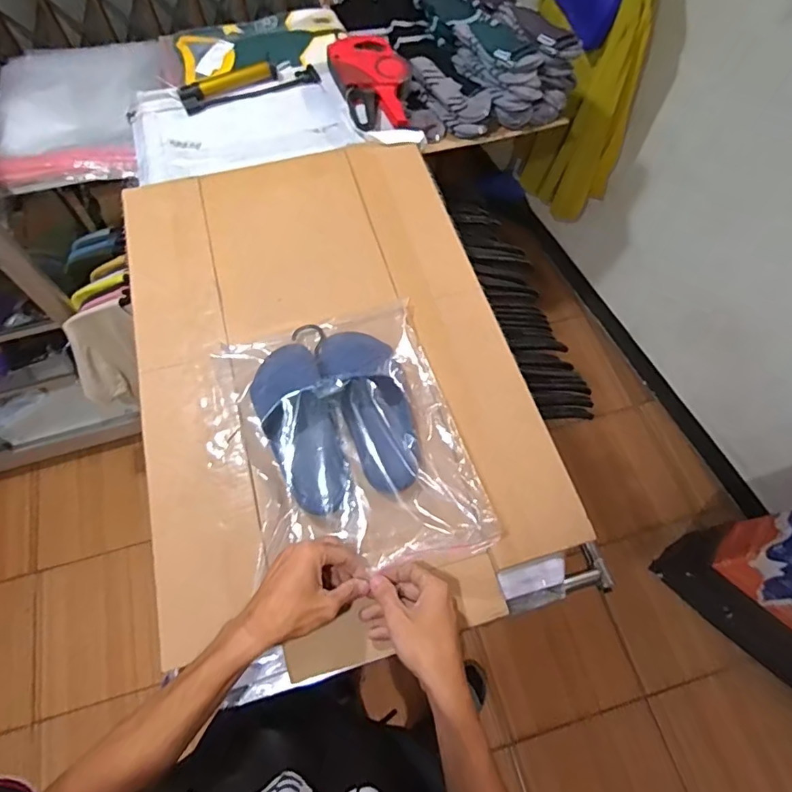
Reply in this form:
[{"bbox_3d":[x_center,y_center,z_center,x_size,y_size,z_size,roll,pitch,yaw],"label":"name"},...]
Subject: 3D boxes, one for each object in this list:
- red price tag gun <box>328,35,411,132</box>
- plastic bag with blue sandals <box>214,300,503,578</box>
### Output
[{"bbox_3d":[-0.045,-0.572,0.937,0.141,0.045,0.210,-5,65,-3],"label":"red price tag gun"},{"bbox_3d":[-0.058,0.040,0.632,0.261,0.068,0.348,-15,66,-8],"label":"plastic bag with blue sandals"}]

